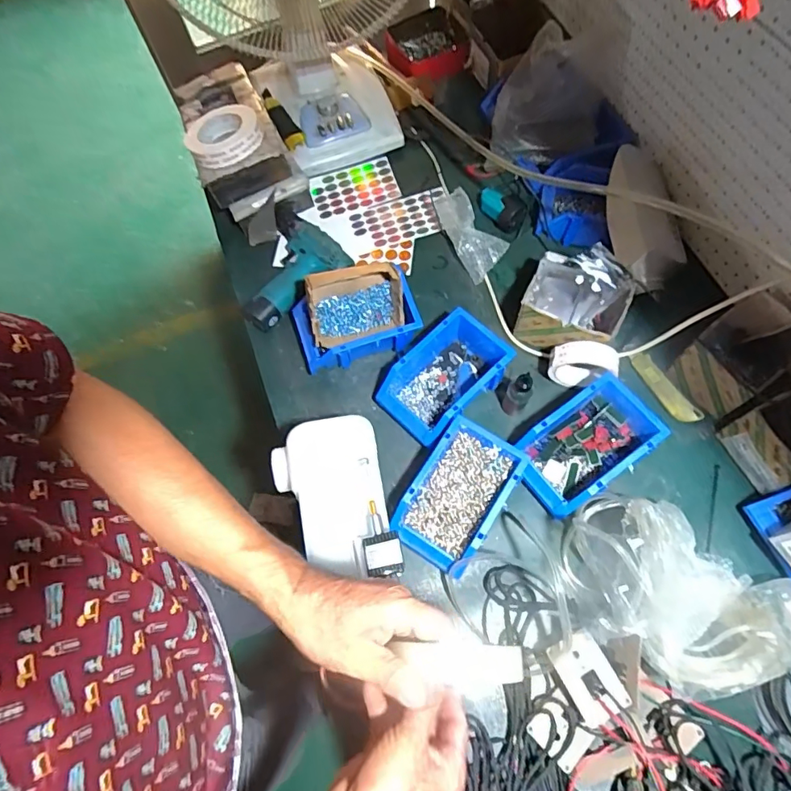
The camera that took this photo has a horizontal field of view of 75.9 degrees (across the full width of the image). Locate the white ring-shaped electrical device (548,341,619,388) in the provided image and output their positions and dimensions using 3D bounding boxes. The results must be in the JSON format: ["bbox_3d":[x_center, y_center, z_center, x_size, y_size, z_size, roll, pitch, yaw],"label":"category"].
[{"bbox_3d":[0.271,-0.044,0.739,0.090,0.076,0.039,7,68,6],"label":"white ring-shaped electrical device"}]

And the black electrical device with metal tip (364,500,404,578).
[{"bbox_3d":[-0.017,0.165,0.587,0.041,0.030,0.088,-11,67,-1],"label":"black electrical device with metal tip"}]

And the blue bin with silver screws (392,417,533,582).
[{"bbox_3d":[0.085,0.133,0.687,0.114,0.065,0.183,30,72,15],"label":"blue bin with silver screws"}]

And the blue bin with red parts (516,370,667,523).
[{"bbox_3d":[0.261,0.071,0.703,0.186,0.071,0.114,-34,69,-11],"label":"blue bin with red parts"}]

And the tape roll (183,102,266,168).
[{"bbox_3d":[-0.292,-0.441,0.860,0.128,0.032,0.128,-1,67,3],"label":"tape roll"}]

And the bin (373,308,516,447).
[{"bbox_3d":[0.075,-0.031,0.755,0.122,0.071,0.197,40,75,18],"label":"bin"}]

